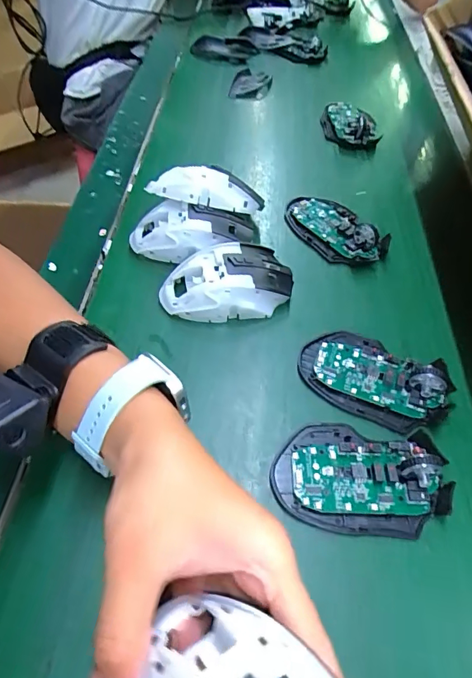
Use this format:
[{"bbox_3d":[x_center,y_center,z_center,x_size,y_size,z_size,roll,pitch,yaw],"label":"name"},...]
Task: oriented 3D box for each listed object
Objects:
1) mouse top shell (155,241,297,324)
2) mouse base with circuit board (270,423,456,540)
[{"bbox_3d":[-0.007,-0.048,0.384,0.108,0.033,0.063,-16,57,-15],"label":"mouse top shell"},{"bbox_3d":[0.084,0.088,0.295,0.113,0.029,0.072,5,54,0],"label":"mouse base with circuit board"}]

